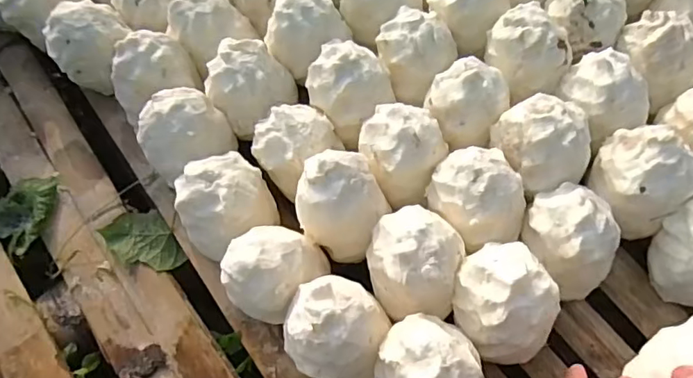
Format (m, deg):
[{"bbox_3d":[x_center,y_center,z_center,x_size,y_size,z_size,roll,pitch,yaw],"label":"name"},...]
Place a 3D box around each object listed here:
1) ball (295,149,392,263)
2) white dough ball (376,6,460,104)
[{"bbox_3d":[-0.004,0.012,0.492,0.072,0.088,0.075,-1,65,3],"label":"ball"},{"bbox_3d":[0.070,-0.143,0.565,0.071,0.062,0.076,-1,65,3],"label":"white dough ball"}]

